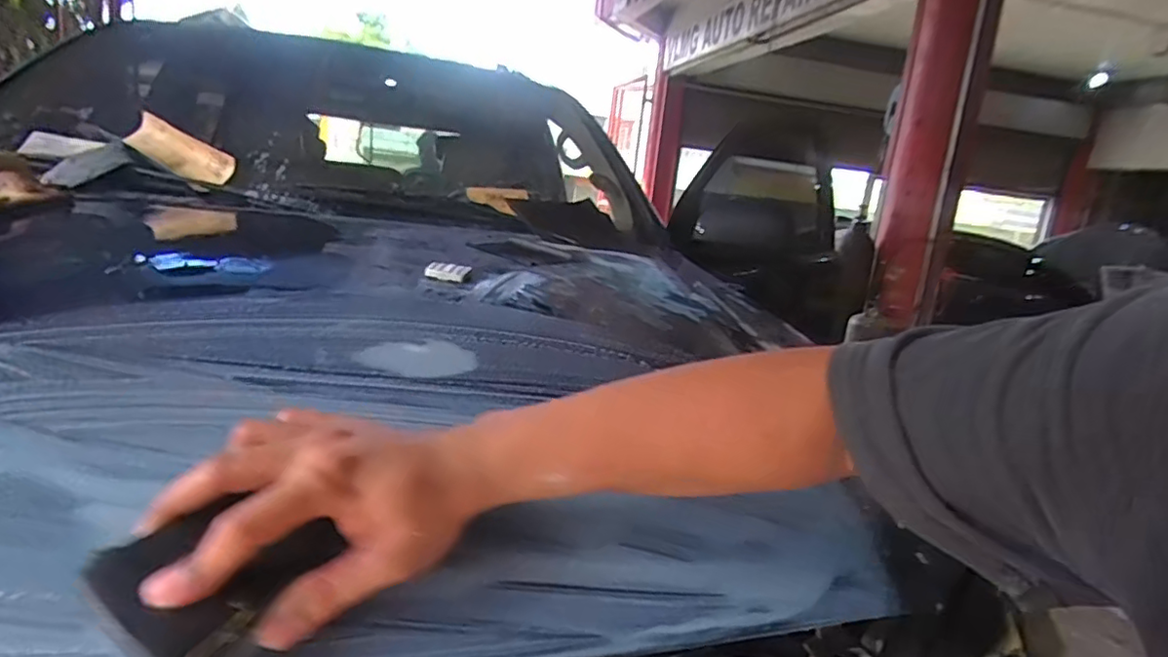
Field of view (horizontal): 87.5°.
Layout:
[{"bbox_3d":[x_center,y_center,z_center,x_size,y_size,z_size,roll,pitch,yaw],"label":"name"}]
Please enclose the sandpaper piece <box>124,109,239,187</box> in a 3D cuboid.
[{"bbox_3d":[-0.829,-0.363,1.255,0.269,0.092,0.027,23,16,13],"label":"sandpaper piece"}]

